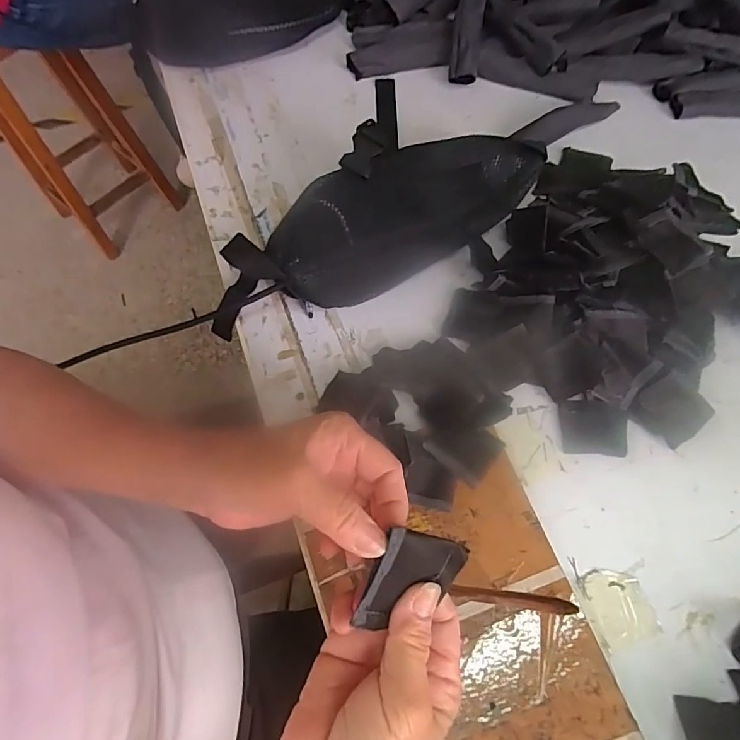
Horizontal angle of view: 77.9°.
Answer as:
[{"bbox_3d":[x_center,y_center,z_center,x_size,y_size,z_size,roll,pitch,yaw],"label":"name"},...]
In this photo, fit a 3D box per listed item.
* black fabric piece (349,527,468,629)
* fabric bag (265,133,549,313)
[{"bbox_3d":[0.020,0.105,0.228,0.047,0.004,0.051,22,97,-25],"label":"black fabric piece"},{"bbox_3d":[0.033,-0.143,0.434,0.267,0.095,0.100,-28,69,-10],"label":"fabric bag"}]

